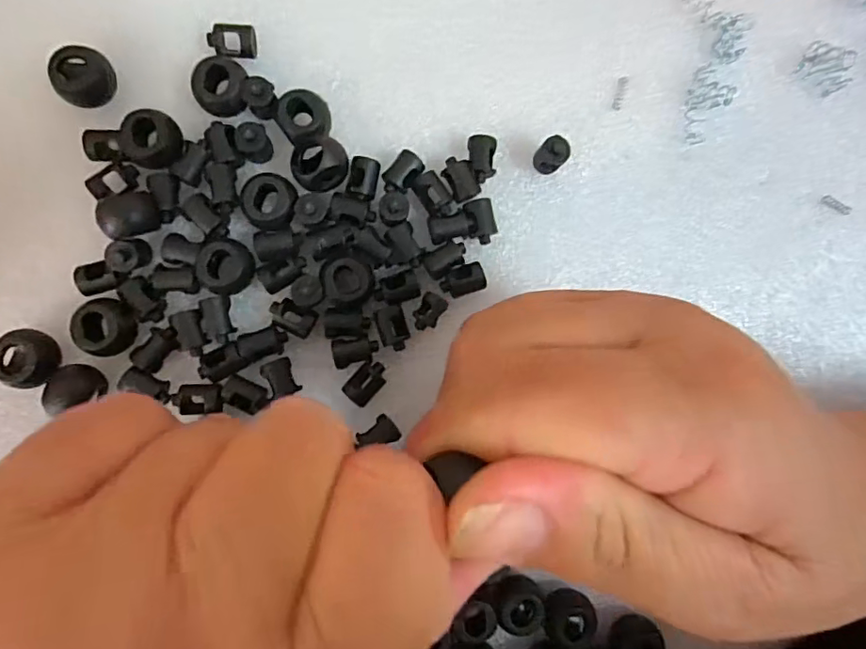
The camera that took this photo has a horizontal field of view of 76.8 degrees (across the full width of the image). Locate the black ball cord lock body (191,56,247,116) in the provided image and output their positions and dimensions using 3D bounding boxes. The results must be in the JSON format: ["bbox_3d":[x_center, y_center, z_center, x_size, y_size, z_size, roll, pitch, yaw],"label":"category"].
[{"bbox_3d":[-0.068,-0.076,0.176,0.015,0.011,0.018,10,89,-5],"label":"black ball cord lock body"}]

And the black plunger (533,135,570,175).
[{"bbox_3d":[0.040,-0.057,0.185,0.009,0.014,0.008,42,85,-3],"label":"black plunger"}]

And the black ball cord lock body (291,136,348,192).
[{"bbox_3d":[-0.035,-0.051,0.174,0.016,0.018,0.017,-5,89,-5],"label":"black ball cord lock body"}]

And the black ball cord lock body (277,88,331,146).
[{"bbox_3d":[-0.041,-0.066,0.178,0.015,0.012,0.016,-8,89,-5],"label":"black ball cord lock body"}]

